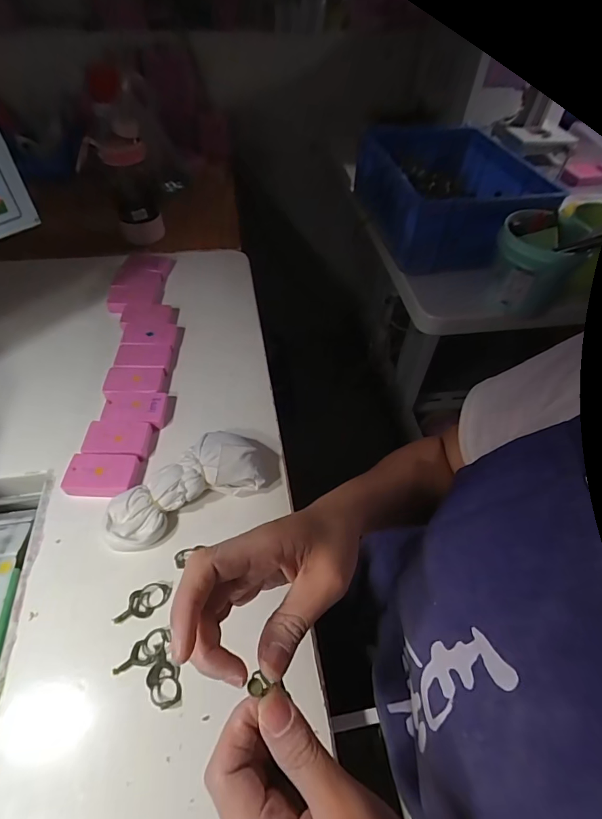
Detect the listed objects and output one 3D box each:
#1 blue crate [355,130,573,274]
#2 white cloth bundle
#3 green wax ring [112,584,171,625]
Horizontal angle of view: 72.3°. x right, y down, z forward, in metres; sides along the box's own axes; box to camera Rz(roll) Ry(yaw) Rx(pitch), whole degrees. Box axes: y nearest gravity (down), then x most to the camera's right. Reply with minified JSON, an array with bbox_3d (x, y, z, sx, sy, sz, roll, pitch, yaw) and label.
[{"bbox_3d":[0.246,-0.369,0.714,0.259,0.121,0.294,-1,51,-4],"label":"blue crate"},{"bbox_3d":[-0.119,0.081,0.422,0.164,0.050,0.078,-26,57,-24],"label":"white cloth bundle"},{"bbox_3d":[-0.142,0.174,0.369,0.023,0.011,0.050,37,57,23],"label":"green wax ring"}]

